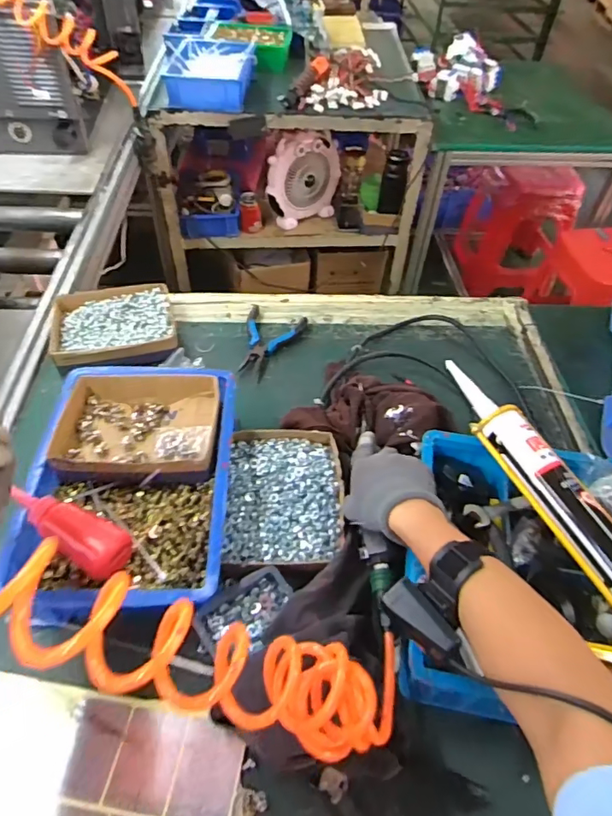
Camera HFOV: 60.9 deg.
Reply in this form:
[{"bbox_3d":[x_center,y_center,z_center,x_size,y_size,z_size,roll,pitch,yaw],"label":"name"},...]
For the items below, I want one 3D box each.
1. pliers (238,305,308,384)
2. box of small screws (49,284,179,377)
[{"bbox_3d":[-0.061,-0.104,0.805,0.091,0.017,0.147,14,51,8],"label":"pliers"},{"bbox_3d":[-0.294,-0.127,0.801,0.176,0.037,0.146,-10,52,-11],"label":"box of small screws"}]

